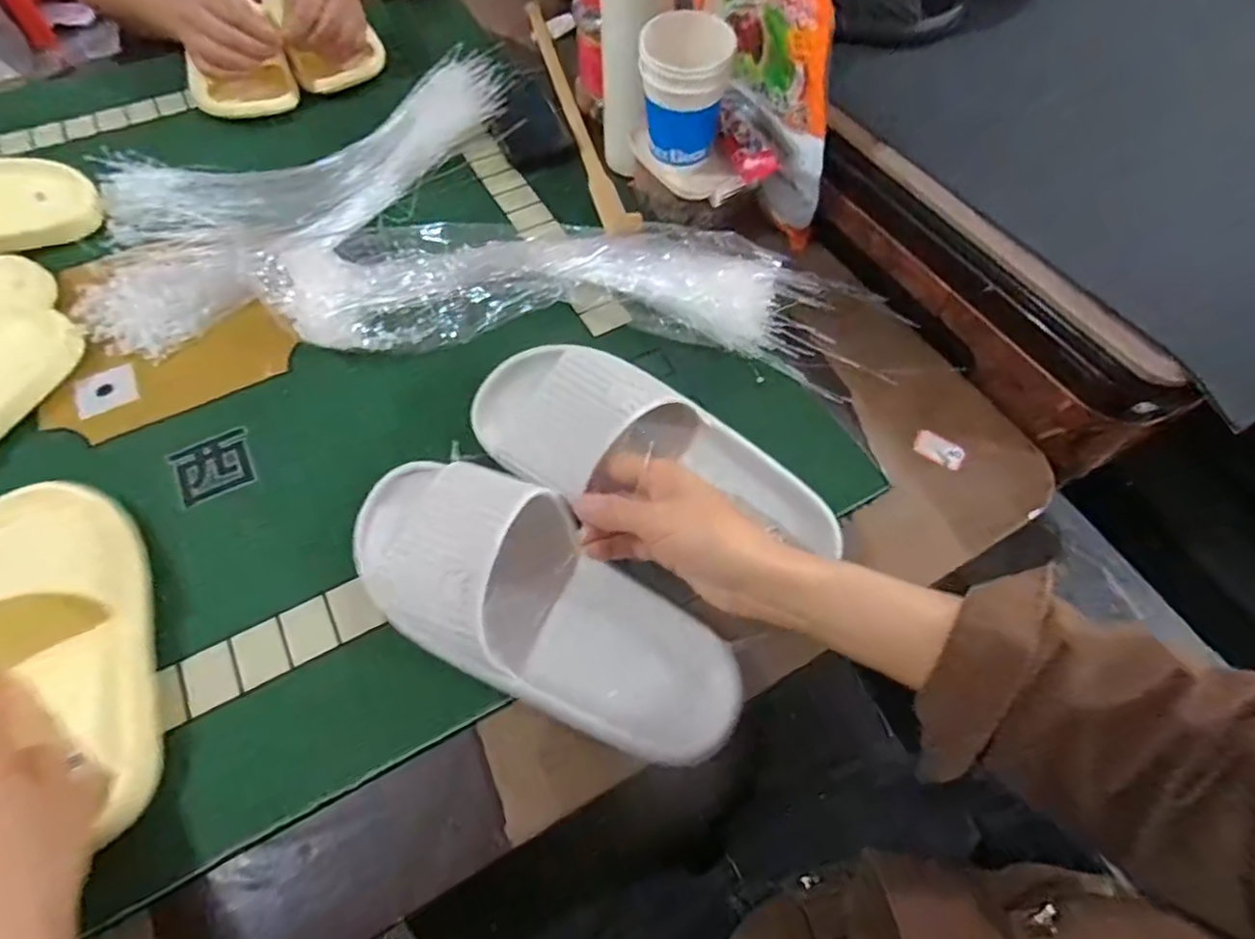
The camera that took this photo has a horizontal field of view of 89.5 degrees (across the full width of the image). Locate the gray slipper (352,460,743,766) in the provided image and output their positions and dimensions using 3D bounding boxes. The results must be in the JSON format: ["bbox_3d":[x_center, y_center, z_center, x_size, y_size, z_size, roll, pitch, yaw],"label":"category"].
[{"bbox_3d":[-0.056,0.078,0.392,0.271,0.060,0.112,32,65,9],"label":"gray slipper"}]

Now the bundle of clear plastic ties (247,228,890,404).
[{"bbox_3d":[-0.046,-0.144,0.515,0.453,0.051,0.143,6,60,4],"label":"bundle of clear plastic ties"}]

